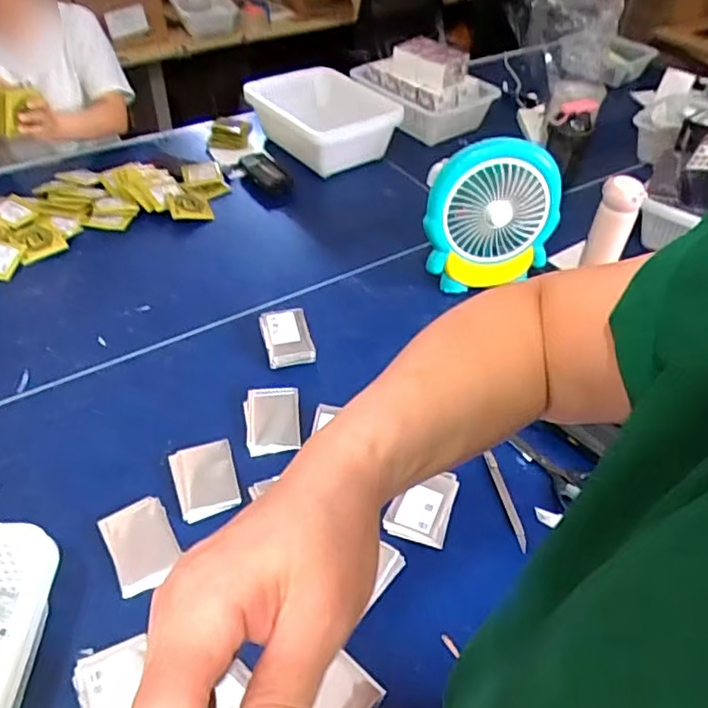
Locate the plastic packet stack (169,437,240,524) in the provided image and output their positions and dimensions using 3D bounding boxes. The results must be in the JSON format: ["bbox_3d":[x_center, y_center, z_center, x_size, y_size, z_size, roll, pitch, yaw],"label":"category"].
[{"bbox_3d":[-0.199,0.166,0.806,0.080,0.033,0.103,-15,46,-16],"label":"plastic packet stack"}]

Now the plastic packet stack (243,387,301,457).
[{"bbox_3d":[-0.119,0.096,0.884,0.081,0.020,0.110,-7,44,-9],"label":"plastic packet stack"}]

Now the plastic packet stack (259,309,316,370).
[{"bbox_3d":[-0.111,-0.029,1.003,0.077,0.030,0.120,-10,45,-12],"label":"plastic packet stack"}]

